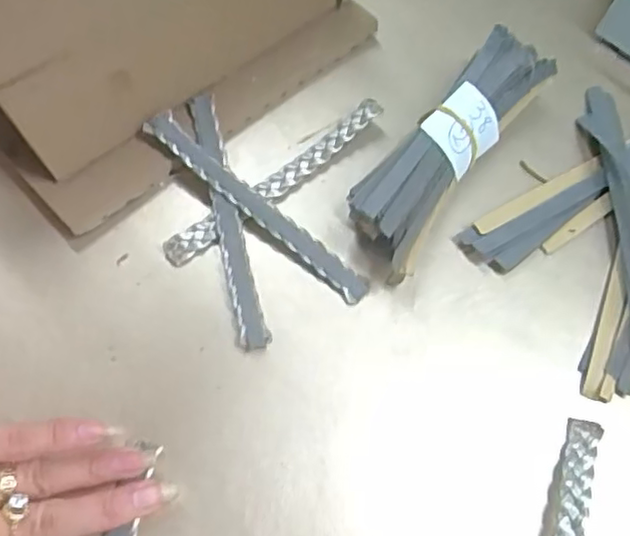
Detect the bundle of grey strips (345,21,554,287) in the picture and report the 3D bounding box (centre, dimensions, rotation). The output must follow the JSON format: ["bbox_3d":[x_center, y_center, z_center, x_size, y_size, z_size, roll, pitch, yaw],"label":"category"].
[{"bbox_3d":[0.067,-0.062,0.334,0.043,0.037,0.147,33,68,12],"label":"bundle of grey strips"}]

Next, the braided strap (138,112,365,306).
[{"bbox_3d":[-0.029,-0.030,0.324,0.134,0.006,0.014,40,85,5],"label":"braided strap"}]

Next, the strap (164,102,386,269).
[{"bbox_3d":[-0.019,-0.045,0.334,0.135,0.012,0.014,-37,72,-17],"label":"strap"}]

